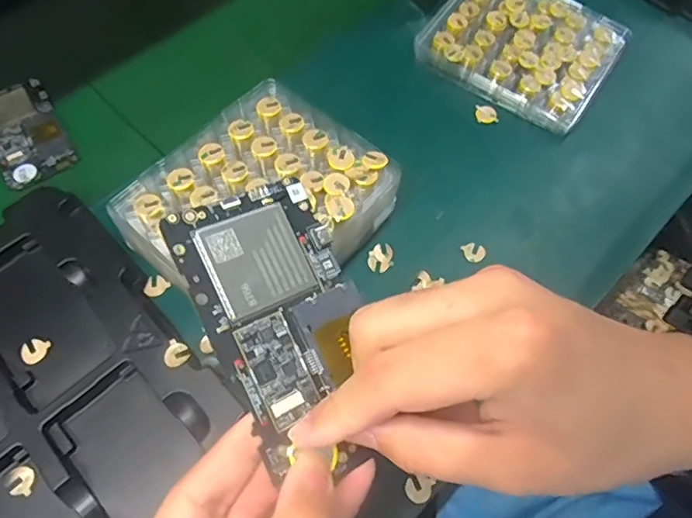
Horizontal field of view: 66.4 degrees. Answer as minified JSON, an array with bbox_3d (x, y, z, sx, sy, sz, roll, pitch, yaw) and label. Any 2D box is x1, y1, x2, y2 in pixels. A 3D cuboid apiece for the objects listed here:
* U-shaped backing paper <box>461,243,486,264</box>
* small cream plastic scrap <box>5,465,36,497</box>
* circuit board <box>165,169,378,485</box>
[{"bbox_3d":[0.108,-0.006,0.445,0.017,0.004,0.019,-42,69,-8],"label":"U-shaped backing paper"},{"bbox_3d":[-0.219,0.149,0.355,0.017,0.004,0.018,0,62,0],"label":"small cream plastic scrap"},{"bbox_3d":[-0.024,0.027,0.225,0.065,0.010,0.120,-24,86,-28],"label":"circuit board"}]

